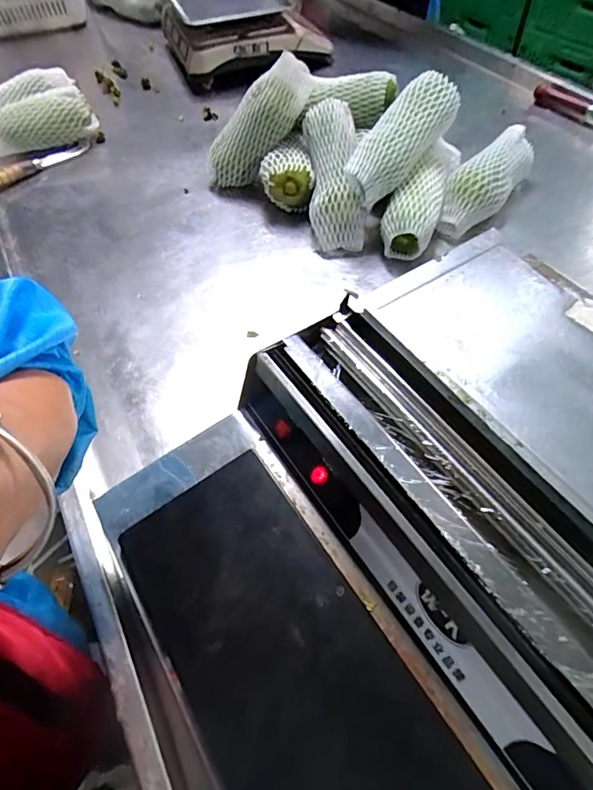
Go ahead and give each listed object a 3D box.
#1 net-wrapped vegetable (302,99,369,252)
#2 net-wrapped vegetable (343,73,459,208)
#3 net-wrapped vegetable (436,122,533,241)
[{"bbox_3d":[0.058,-0.332,0.733,0.088,0.061,0.234,-13,82,37],"label":"net-wrapped vegetable"},{"bbox_3d":[0.162,-0.384,0.702,0.090,0.061,0.231,40,78,-18],"label":"net-wrapped vegetable"},{"bbox_3d":[0.294,-0.331,0.747,0.078,0.072,0.220,32,62,23],"label":"net-wrapped vegetable"}]

